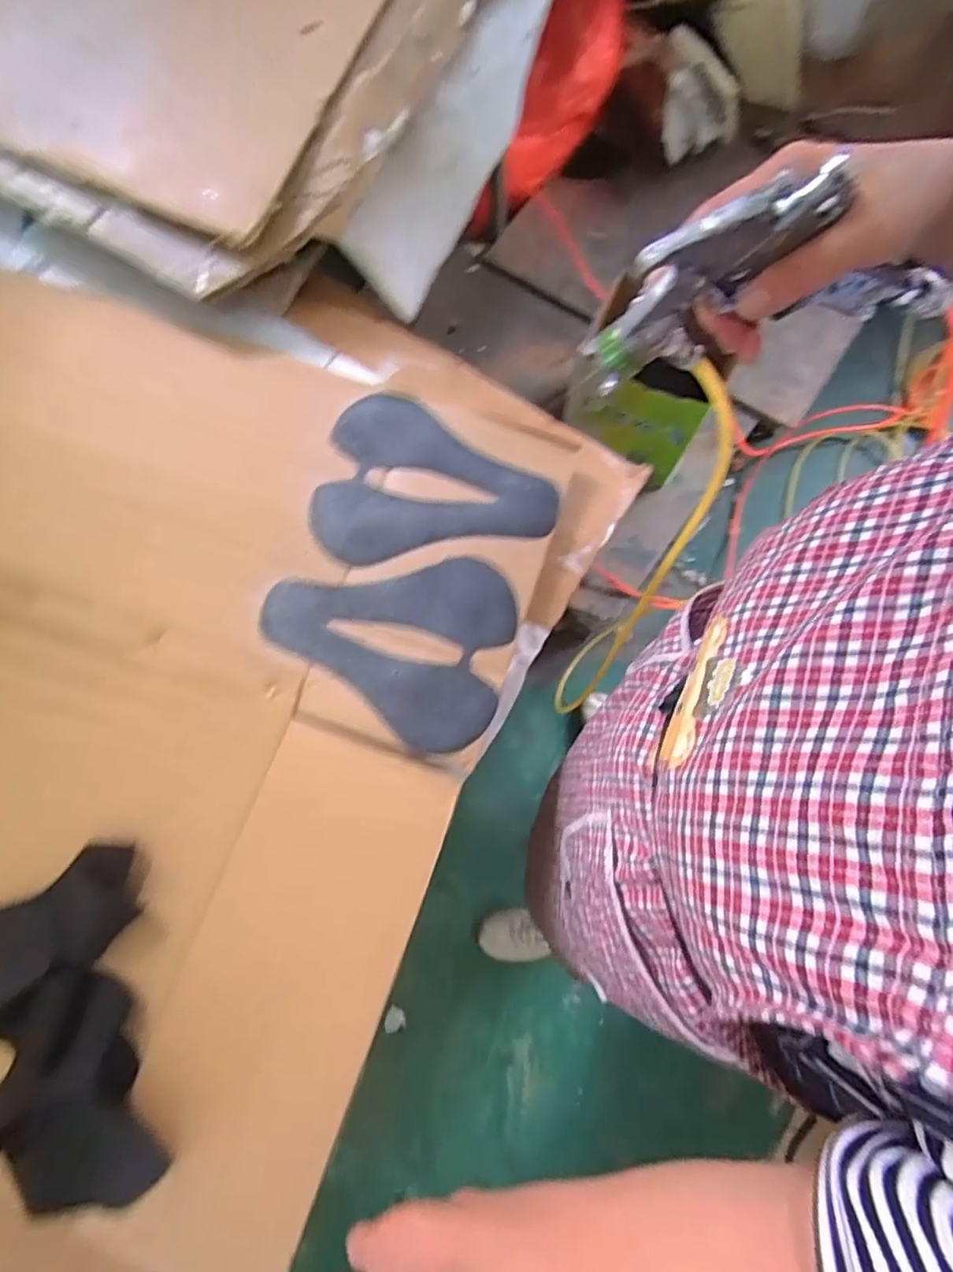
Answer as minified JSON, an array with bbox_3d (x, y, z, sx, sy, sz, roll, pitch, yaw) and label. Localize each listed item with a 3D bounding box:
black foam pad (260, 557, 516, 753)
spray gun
[{"bbox_3d":[-0.093,-0.001,0.607,0.242,0.009,0.183,14,79,4],"label":"black foam pad"},{"bbox_3d":[0.118,-0.184,0.324,0.100,0.102,0.024,-17,79,-2],"label":"spray gun"}]

